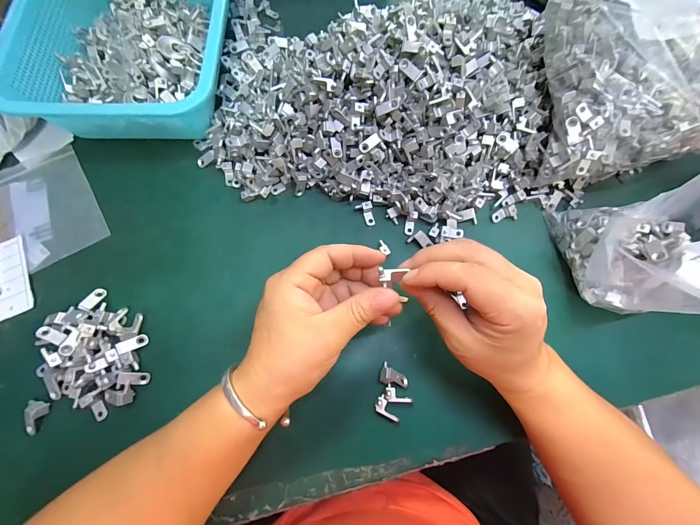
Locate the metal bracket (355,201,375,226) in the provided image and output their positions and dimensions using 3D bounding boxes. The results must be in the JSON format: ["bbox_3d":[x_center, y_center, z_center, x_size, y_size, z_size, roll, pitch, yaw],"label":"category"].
[{"bbox_3d":[0.016,-0.048,0.308,0.017,0.010,0.022,-10,73,-4],"label":"metal bracket"}]

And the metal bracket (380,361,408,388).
[{"bbox_3d":[0.039,0.098,0.263,0.024,0.013,0.016,19,74,5],"label":"metal bracket"}]

